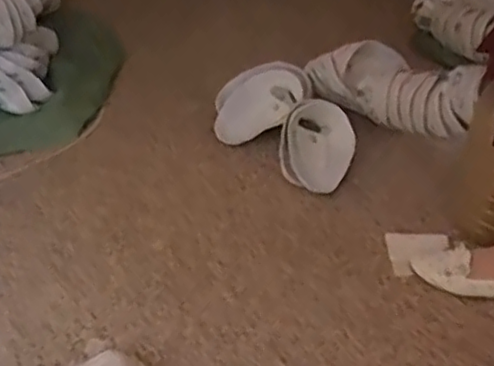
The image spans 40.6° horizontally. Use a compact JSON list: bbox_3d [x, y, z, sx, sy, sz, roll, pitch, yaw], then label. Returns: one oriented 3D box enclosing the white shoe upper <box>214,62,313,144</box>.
[{"bbox_3d":[0.026,-0.200,1.602,0.257,0.112,0.145,-25,46,-29],"label":"white shoe upper"}]

